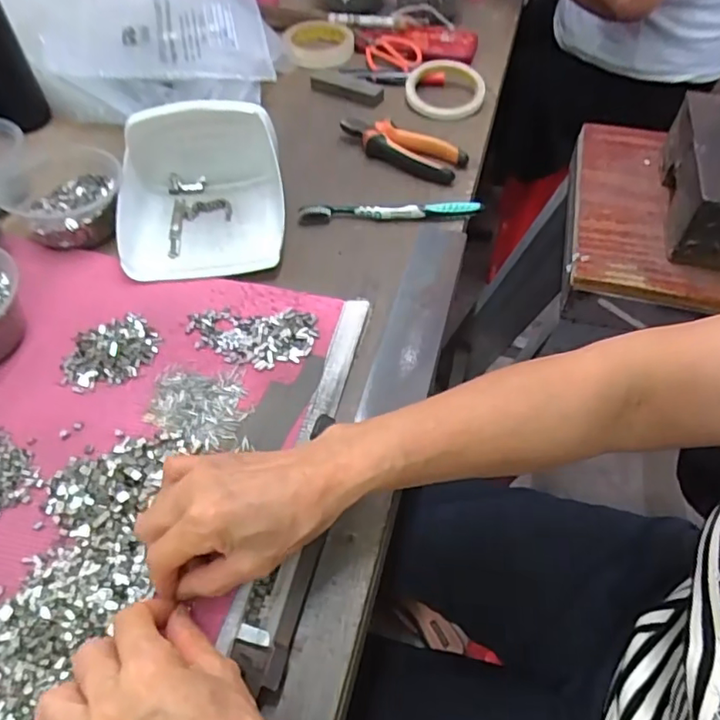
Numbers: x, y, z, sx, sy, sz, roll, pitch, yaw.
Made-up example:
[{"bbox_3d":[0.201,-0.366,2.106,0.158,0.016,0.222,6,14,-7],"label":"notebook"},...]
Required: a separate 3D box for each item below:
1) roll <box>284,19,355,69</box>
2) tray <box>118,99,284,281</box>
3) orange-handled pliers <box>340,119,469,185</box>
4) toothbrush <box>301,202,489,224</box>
[{"bbox_3d":[-0.058,-0.445,0.798,0.095,0.017,0.108,0,53,0],"label":"roll"},{"bbox_3d":[-0.153,-0.167,0.538,0.153,0.078,0.169,-5,53,-4],"label":"tray"},{"bbox_3d":[0.046,-0.239,0.640,0.149,0.026,0.053,29,59,20],"label":"orange-handled pliers"},{"bbox_3d":[0.032,-0.151,0.581,0.185,0.021,0.015,-4,53,-3],"label":"toothbrush"}]

